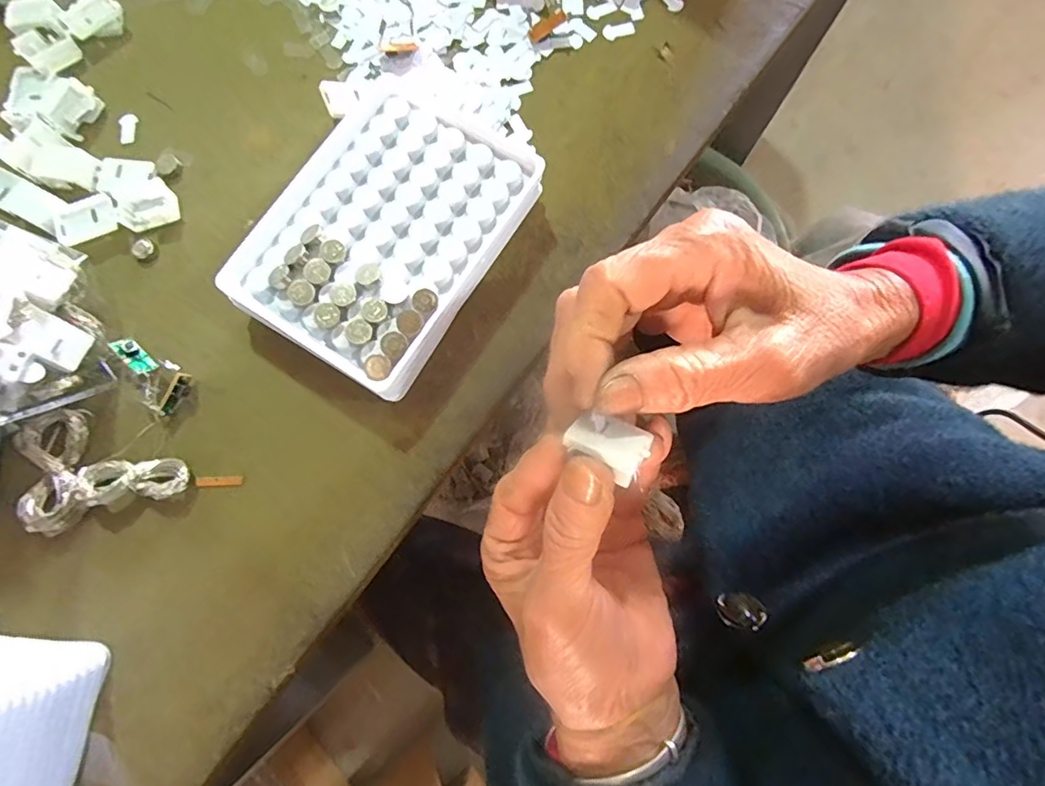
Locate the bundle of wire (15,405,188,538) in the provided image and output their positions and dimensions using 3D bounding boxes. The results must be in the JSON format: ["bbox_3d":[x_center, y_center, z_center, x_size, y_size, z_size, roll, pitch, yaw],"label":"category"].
[{"bbox_3d":[-0.191,0.029,0.243,0.067,0.012,0.052,-17,79,-3],"label":"bundle of wire"}]

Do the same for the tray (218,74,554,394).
[{"bbox_3d":[-0.064,-0.077,0.253,0.101,0.031,0.132,32,81,6],"label":"tray"}]

